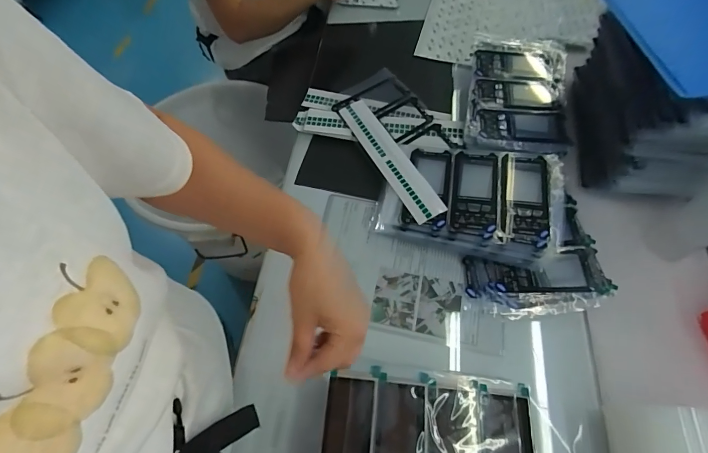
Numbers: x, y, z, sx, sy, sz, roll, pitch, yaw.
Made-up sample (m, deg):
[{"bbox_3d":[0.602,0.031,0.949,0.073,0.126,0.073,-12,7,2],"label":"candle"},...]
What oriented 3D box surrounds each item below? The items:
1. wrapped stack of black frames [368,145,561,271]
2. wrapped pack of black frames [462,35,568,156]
[{"bbox_3d":[0.180,-0.040,0.605,0.274,0.069,0.182,10,62,6],"label":"wrapped stack of black frames"},{"bbox_3d":[0.300,-0.242,0.673,0.171,0.028,0.276,10,62,7],"label":"wrapped pack of black frames"}]

